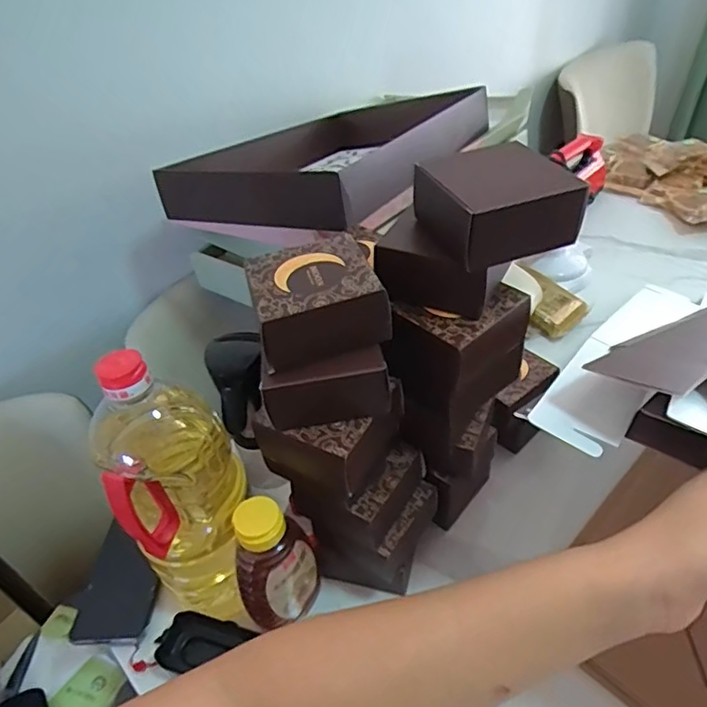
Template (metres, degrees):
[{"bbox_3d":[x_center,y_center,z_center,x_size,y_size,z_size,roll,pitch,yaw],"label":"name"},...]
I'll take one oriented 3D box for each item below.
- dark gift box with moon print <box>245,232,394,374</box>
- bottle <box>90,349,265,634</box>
[{"bbox_3d":[-0.028,-0.041,0.419,0.090,0.047,0.088,-14,42,-7],"label":"dark gift box with moon print"},{"bbox_3d":[-0.149,0.114,0.487,0.097,0.275,0.105,28,52,34],"label":"bottle"}]

